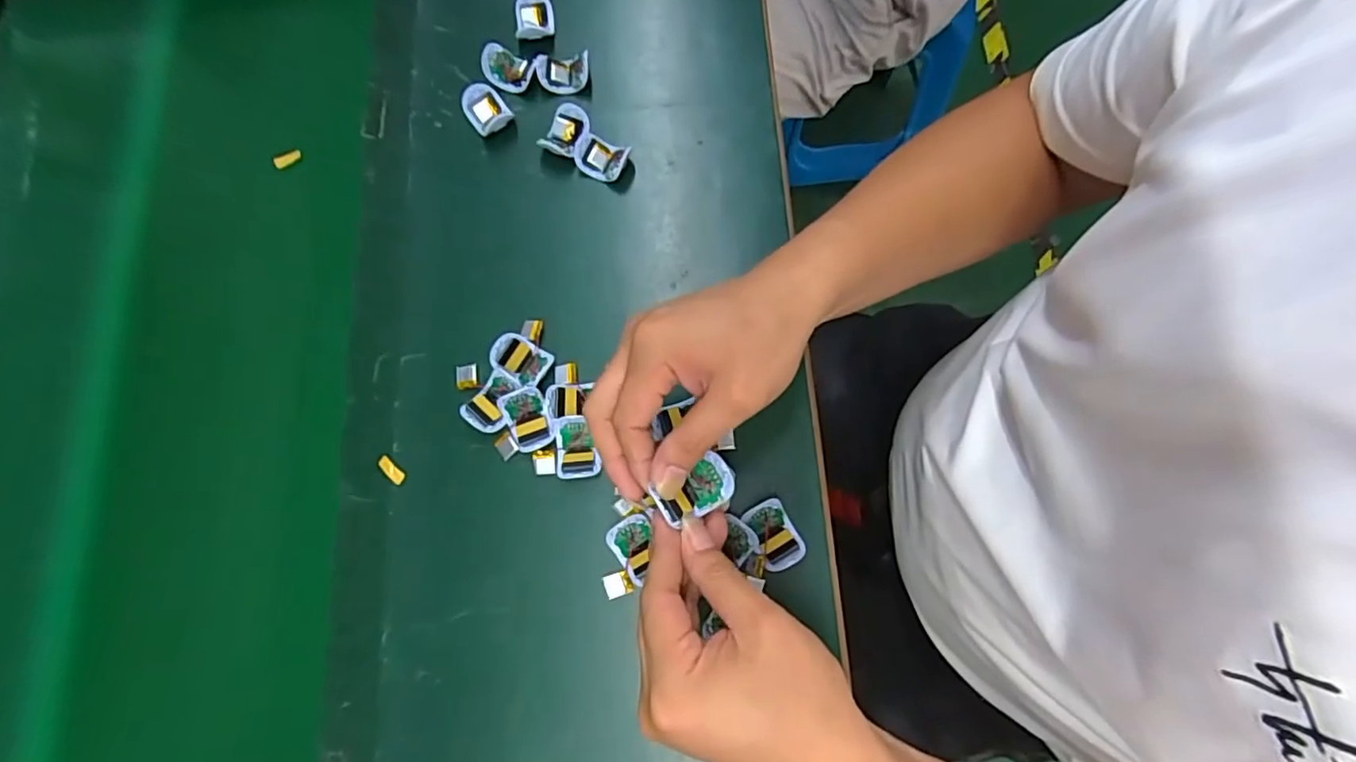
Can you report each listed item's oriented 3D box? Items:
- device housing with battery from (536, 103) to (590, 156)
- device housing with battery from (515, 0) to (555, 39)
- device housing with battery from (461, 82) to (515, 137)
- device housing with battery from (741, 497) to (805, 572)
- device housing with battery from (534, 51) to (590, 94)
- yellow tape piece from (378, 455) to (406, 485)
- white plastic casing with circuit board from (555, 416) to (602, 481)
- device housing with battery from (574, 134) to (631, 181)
[{"bbox_3d":[-0.088,-0.200,0.482,0.033,0.011,0.044,18,77,6],"label":"device housing with battery"},{"bbox_3d":[-0.121,-0.306,0.506,0.032,0.009,0.039,-9,76,-1],"label":"device housing with battery"},{"bbox_3d":[-0.153,-0.218,0.487,0.032,0.018,0.040,-34,77,-7],"label":"device housing with battery"},{"bbox_3d":[0.063,0.101,0.399,0.027,0.021,0.043,-25,76,-5],"label":"device housing with battery"},{"bbox_3d":[-0.093,-0.252,0.493,0.041,0.013,0.031,-2,76,1],"label":"device housing with battery"},{"bbox_3d":[-0.199,0.062,0.422,0.023,0.004,0.009,42,80,11],"label":"yellow tape piece"},{"bbox_3d":[-0.069,0.045,0.414,0.029,0.013,0.041,-8,76,0],"label":"white plastic casing with circuit board"},{"bbox_3d":[-0.060,-0.175,0.476,0.040,0.014,0.029,22,77,7],"label":"device housing with battery"}]

